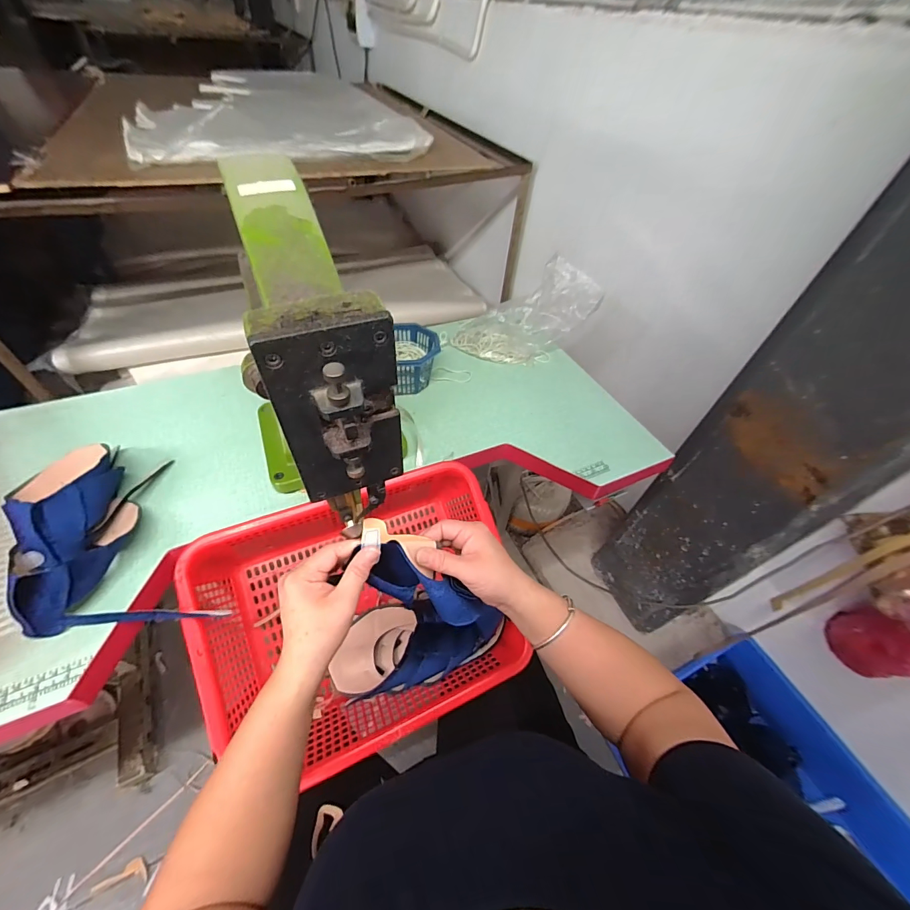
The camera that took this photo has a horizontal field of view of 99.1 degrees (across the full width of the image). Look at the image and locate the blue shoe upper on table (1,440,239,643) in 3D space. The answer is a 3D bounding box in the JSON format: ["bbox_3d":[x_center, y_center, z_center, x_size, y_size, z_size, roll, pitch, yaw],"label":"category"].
[{"bbox_3d":[-0.436,0.079,0.468,0.147,0.087,0.283,-23,56,-23],"label":"blue shoe upper on table"}]

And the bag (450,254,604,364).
[{"bbox_3d":[0.146,-0.298,0.806,0.271,0.128,0.183,-28,58,-26],"label":"bag"}]

